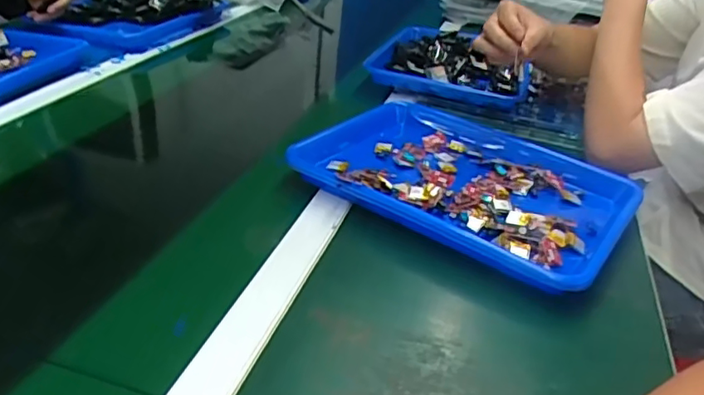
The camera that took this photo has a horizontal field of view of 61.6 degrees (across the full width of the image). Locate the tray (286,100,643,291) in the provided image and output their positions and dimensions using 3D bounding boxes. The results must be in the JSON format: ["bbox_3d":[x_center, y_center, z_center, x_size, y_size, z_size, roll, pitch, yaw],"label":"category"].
[{"bbox_3d":[0.131,-0.019,0.666,0.330,0.042,0.273,24,34,27],"label":"tray"}]

